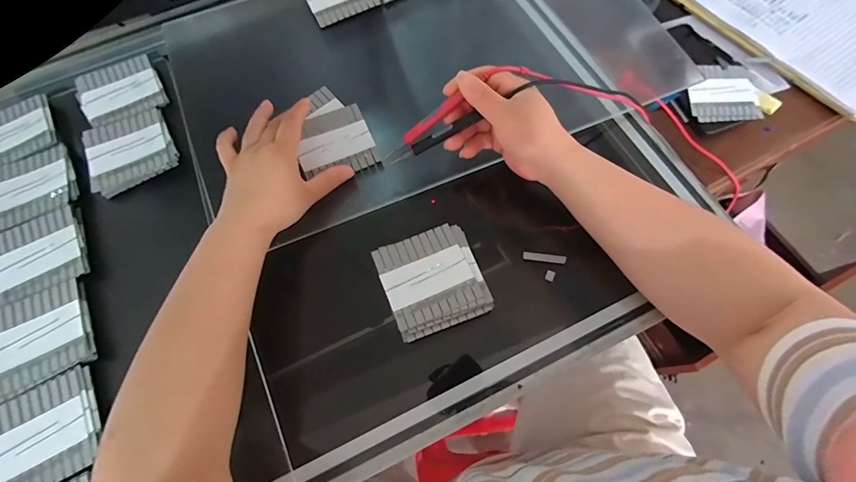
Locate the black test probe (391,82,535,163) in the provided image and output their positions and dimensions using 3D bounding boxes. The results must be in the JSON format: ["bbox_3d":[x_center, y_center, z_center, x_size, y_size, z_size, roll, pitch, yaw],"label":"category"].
[{"bbox_3d":[0.029,-0.103,0.345,0.136,0.011,0.010,-27,71,15],"label":"black test probe"}]

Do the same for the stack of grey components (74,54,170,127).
[{"bbox_3d":[-0.339,-0.163,0.433,0.082,0.017,0.079,-29,70,-8],"label":"stack of grey components"}]

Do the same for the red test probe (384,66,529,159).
[{"bbox_3d":[0.021,-0.117,0.344,0.142,0.018,0.011,-32,72,10],"label":"red test probe"}]

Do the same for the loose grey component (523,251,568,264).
[{"bbox_3d":[0.107,0.015,0.356,0.039,0.005,0.008,7,69,6],"label":"loose grey component"}]

